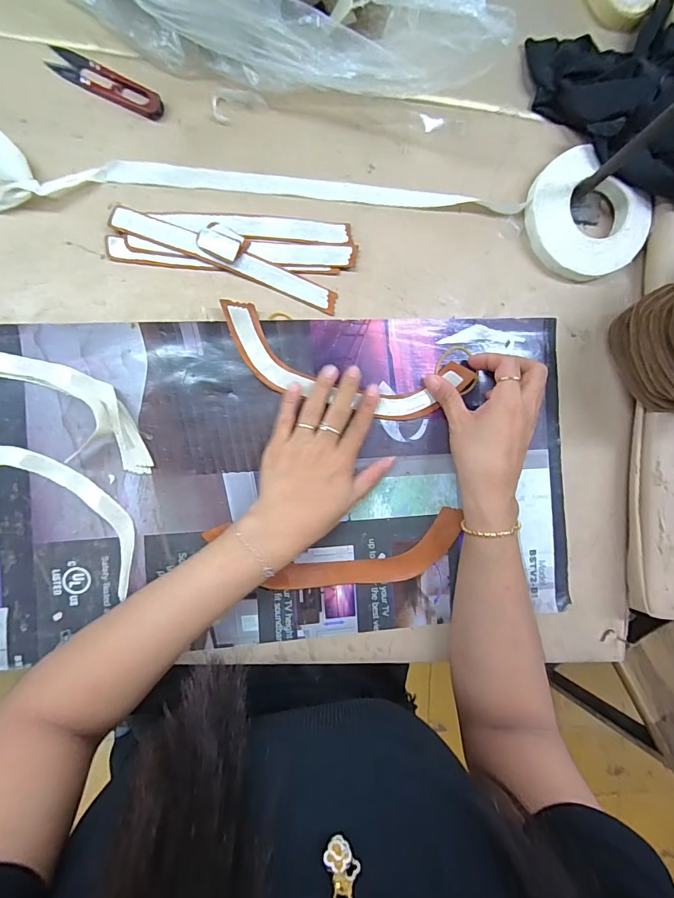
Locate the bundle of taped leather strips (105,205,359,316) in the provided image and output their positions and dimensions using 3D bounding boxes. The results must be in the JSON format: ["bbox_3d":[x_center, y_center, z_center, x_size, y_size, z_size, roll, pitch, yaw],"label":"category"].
[{"bbox_3d":[-0.089,-0.184,0.362,0.206,0.011,0.076,12,89,-6],"label":"bundle of taped leather strips"}]

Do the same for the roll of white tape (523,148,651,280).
[{"bbox_3d":[0.236,-0.218,0.391,0.116,0.026,0.099,34,86,-5],"label":"roll of white tape"}]

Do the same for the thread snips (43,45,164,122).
[{"bbox_3d":[-0.197,-0.313,0.349,0.098,0.010,0.024,22,88,-6],"label":"thread snips"}]

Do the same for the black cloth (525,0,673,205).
[{"bbox_3d":[0.296,-0.316,0.377,0.139,0.069,0.223,-31,93,-6],"label":"black cloth"}]

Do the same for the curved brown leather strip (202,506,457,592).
[{"bbox_3d":[0.002,0.095,0.376,0.225,0.005,0.063,-3,90,-7],"label":"curved brown leather strip"}]

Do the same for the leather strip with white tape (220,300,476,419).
[{"bbox_3d":[0.011,-0.072,0.373,0.230,0.012,0.070,11,89,-7],"label":"leather strip with white tape"}]

